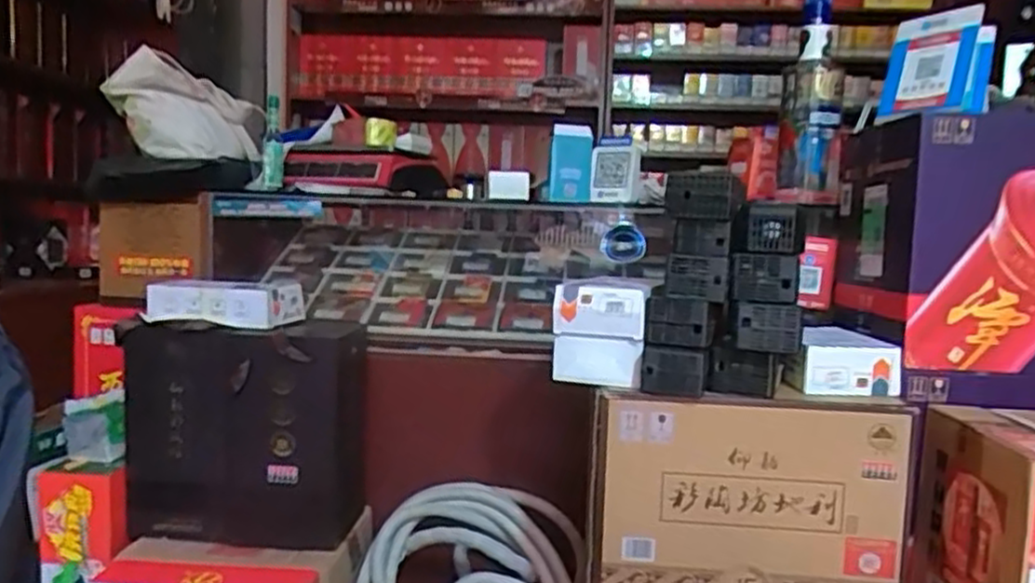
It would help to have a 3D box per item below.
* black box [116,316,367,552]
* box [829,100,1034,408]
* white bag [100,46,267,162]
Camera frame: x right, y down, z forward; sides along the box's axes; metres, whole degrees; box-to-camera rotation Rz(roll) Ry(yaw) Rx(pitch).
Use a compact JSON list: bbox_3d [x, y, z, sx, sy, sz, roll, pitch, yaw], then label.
[{"bbox_3d":[-0.458,0.242,1.299,0.385,0.359,0.187,3,5,8],"label":"black box"},{"bbox_3d":[0.694,-0.049,1.082,0.369,0.377,0.320,2,5,4],"label":"box"},{"bbox_3d":[-0.656,-0.362,1.476,0.250,0.198,0.200,2,5,5],"label":"white bag"}]

